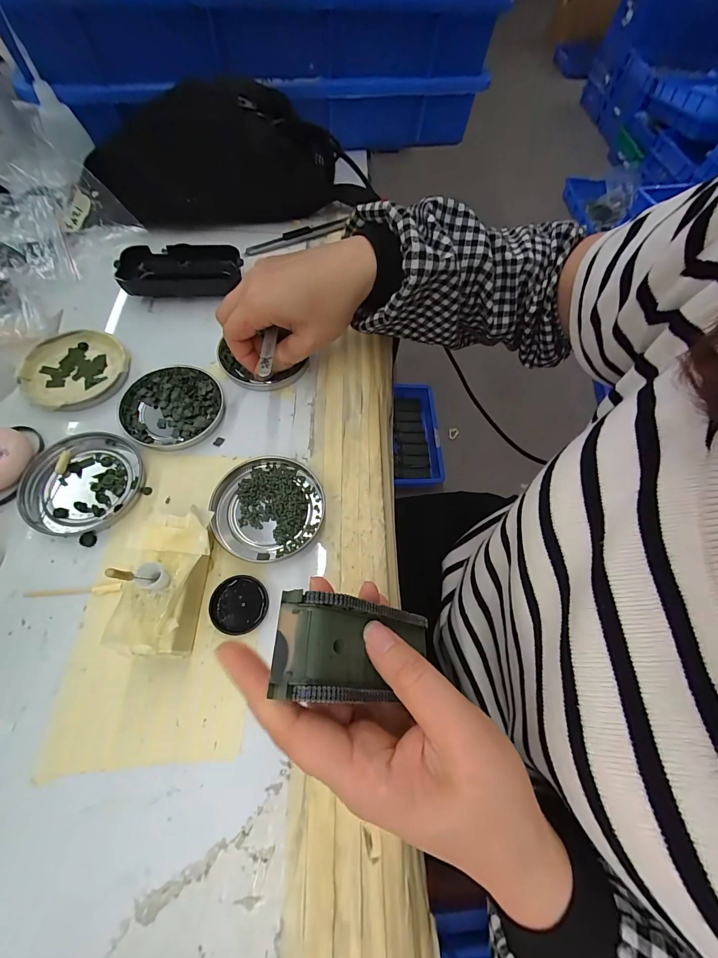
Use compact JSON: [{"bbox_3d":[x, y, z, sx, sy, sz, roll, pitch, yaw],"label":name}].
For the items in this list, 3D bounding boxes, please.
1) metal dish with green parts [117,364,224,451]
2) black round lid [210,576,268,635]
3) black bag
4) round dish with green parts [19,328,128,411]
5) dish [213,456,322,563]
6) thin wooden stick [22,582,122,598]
[{"bbox_3d":[-0.151,-0.059,0.297,0.078,0.009,0.074,1,65,-3],"label":"metal dish with green parts"},{"bbox_3d":[-0.077,0.081,0.236,0.035,0.007,0.034,1,65,-3],"label":"black round lid"},{"bbox_3d":[-0.131,-0.340,0.382,0.287,0.090,0.085,-9,65,-8],"label":"black bag"},{"bbox_3d":[-0.238,-0.091,0.306,0.079,0.010,0.078,1,65,-3],"label":"round dish with green parts"},{"bbox_3d":[-0.065,0.020,0.265,0.080,0.010,0.075,1,65,-3],"label":"dish"},{"bbox_3d":[-0.184,0.073,0.234,0.060,0.004,0.007,-4,65,-6],"label":"thin wooden stick"}]

